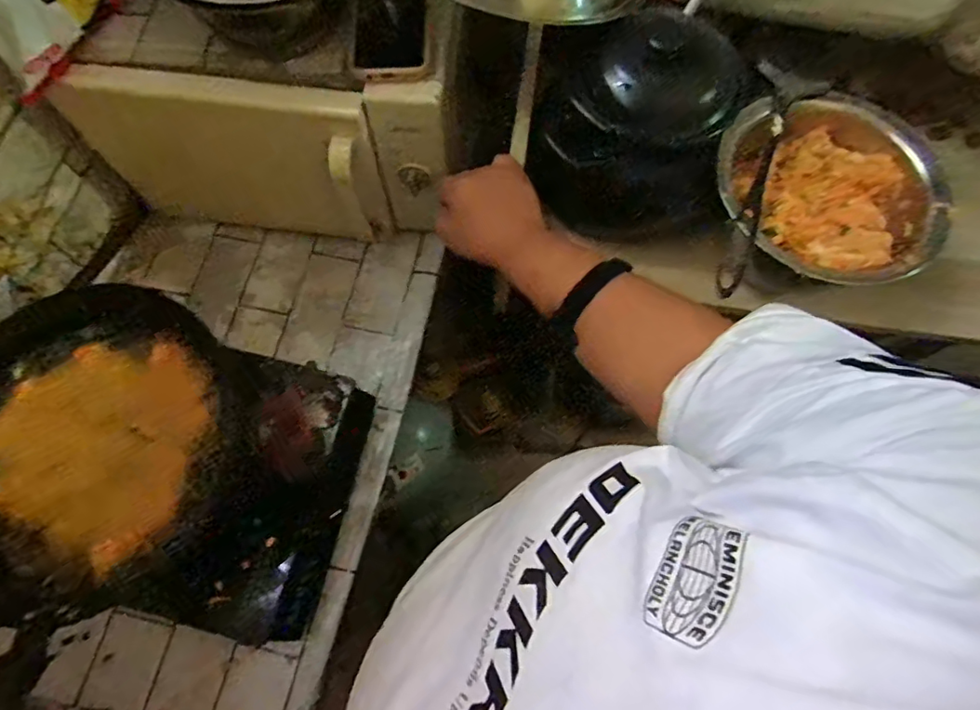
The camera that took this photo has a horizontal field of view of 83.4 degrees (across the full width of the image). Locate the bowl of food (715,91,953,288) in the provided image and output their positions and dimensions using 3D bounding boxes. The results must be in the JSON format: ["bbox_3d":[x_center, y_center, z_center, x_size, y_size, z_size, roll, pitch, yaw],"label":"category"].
[{"bbox_3d":[0.323,-0.160,0.539,0.210,0.064,0.192,1,70,-1],"label":"bowl of food"}]

